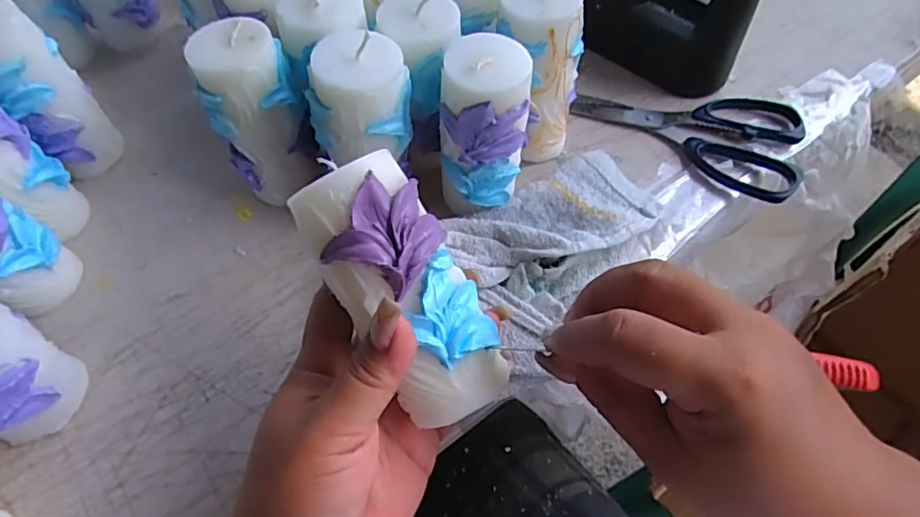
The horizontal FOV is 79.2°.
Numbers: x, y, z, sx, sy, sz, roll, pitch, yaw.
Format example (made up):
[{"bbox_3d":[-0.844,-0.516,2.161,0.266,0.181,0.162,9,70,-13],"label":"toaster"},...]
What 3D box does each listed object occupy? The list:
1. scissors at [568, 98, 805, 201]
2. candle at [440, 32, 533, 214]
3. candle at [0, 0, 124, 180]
[{"bbox_3d":[0.167,-0.102,0.399,0.158,0.015,0.086,29,63,15],"label":"scissors"},{"bbox_3d":[0.014,-0.073,0.321,0.047,0.097,0.049,6,60,2],"label":"candle"},{"bbox_3d":[-0.259,-0.102,0.340,0.046,0.112,0.047,1,62,-2],"label":"candle"}]

